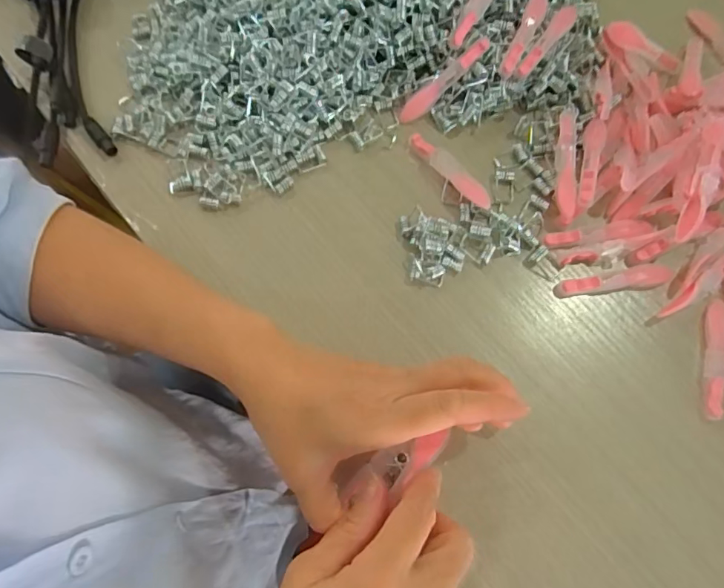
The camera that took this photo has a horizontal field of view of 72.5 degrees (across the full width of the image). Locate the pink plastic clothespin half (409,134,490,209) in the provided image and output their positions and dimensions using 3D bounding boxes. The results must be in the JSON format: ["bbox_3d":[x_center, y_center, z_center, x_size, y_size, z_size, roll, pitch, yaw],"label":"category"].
[{"bbox_3d":[0.062,-0.087,0.349,0.014,0.011,0.074,-41,77,-11],"label":"pink plastic clothespin half"}]

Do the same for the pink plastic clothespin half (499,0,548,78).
[{"bbox_3d":[0.120,-0.191,0.361,0.015,0.007,0.080,23,74,7],"label":"pink plastic clothespin half"}]

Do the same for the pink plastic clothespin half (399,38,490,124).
[{"bbox_3d":[0.059,-0.156,0.361,0.079,0.007,0.013,-39,75,14],"label":"pink plastic clothespin half"}]

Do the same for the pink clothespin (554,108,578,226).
[{"bbox_3d":[0.144,-0.091,0.347,0.014,0.009,0.085,6,73,2],"label":"pink clothespin"}]

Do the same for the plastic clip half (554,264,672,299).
[{"bbox_3d":[0.168,-0.009,0.329,0.079,0.005,0.015,-8,73,-2],"label":"plastic clip half"}]

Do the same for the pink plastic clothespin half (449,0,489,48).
[{"bbox_3d":[0.084,-0.212,0.357,0.012,0.009,0.074,30,88,9],"label":"pink plastic clothespin half"}]

